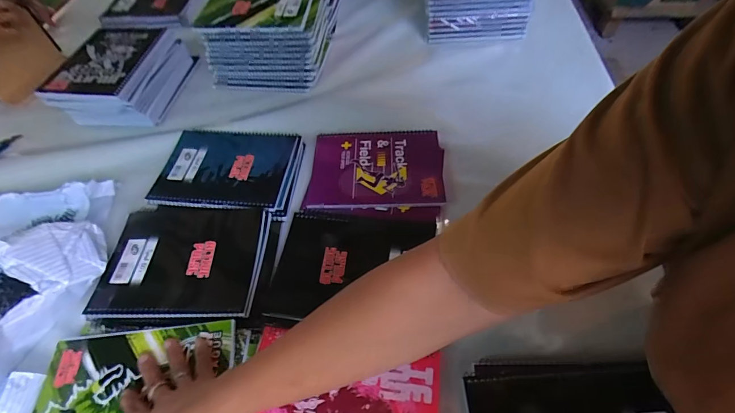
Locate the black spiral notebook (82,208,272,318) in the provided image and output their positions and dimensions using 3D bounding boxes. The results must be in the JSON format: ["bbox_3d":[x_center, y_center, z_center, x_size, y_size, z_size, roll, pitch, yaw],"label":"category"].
[{"bbox_3d":[-0.240,0.064,0.475,0.205,0.012,0.155,-1,53,3],"label":"black spiral notebook"}]

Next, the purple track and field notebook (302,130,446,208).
[{"bbox_3d":[0.013,-0.061,0.559,0.197,0.007,0.147,1,54,5],"label":"purple track and field notebook"}]

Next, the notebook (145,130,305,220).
[{"bbox_3d":[-0.214,-0.063,0.572,0.213,0.015,0.157,4,54,7],"label":"notebook"}]

